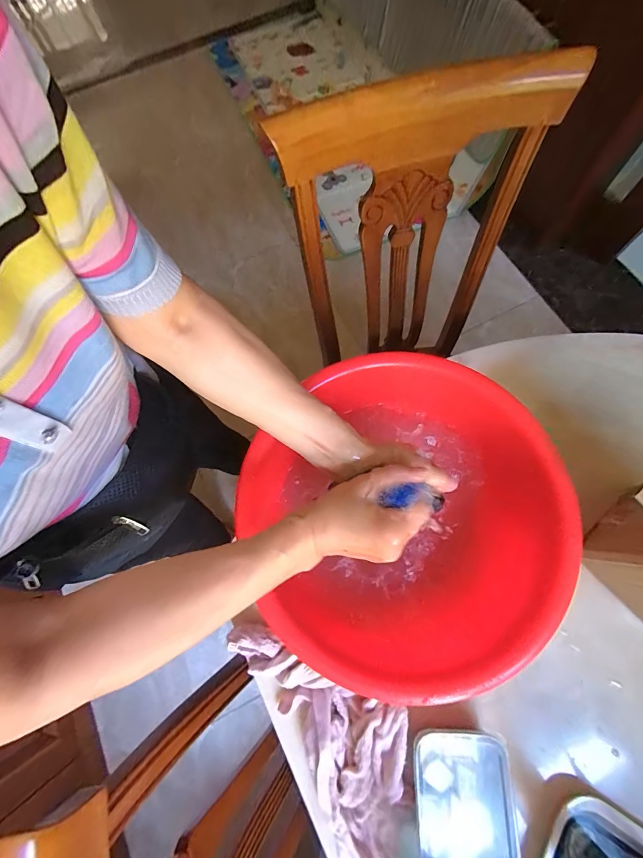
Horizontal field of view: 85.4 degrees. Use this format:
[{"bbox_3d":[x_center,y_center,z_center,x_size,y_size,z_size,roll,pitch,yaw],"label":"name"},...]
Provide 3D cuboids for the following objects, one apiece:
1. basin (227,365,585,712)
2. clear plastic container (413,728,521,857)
[{"bbox_3d":[0.101,0.100,0.447,0.356,0.114,0.372,-1,72,2],"label":"basin"},{"bbox_3d":[0.167,0.428,0.406,0.119,0.041,0.136,1,72,2],"label":"clear plastic container"}]

